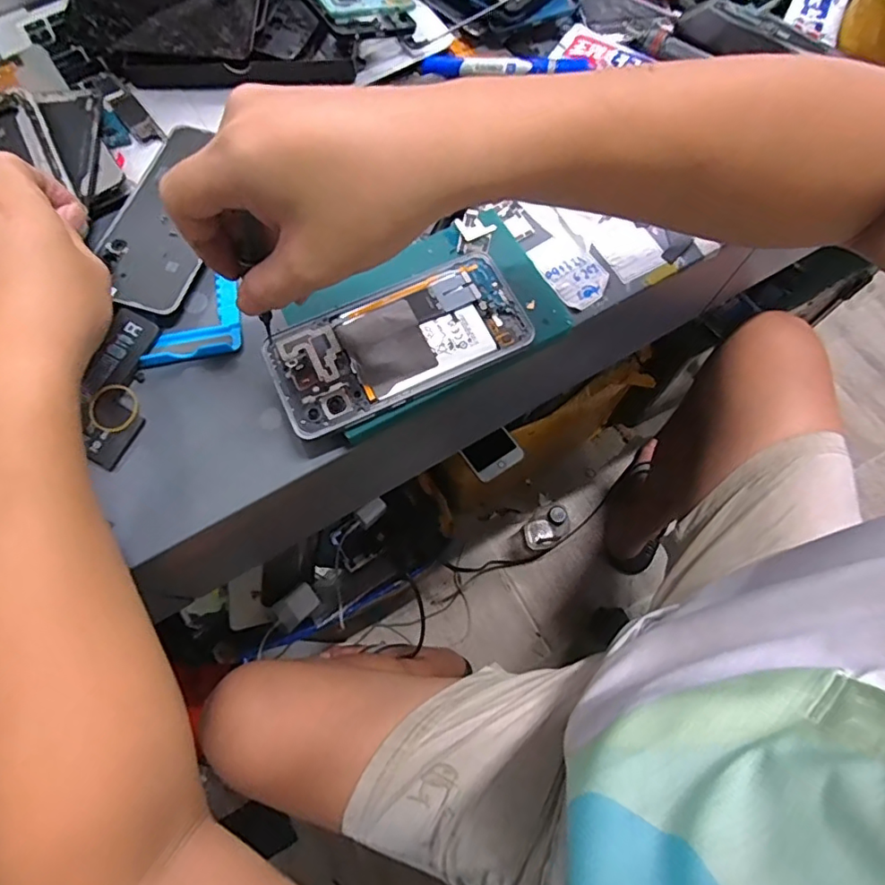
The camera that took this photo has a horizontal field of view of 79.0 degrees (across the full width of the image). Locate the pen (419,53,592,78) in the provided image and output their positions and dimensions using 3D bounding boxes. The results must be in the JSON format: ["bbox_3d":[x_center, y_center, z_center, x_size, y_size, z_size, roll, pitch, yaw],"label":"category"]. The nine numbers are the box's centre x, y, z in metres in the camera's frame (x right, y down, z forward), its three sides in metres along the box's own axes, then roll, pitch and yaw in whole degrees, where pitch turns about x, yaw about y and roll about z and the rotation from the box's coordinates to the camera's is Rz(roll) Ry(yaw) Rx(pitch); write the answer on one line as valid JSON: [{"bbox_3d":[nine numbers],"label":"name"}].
[{"bbox_3d":[0.048,-0.298,0.423,0.131,0.011,0.018,8,71,3],"label":"pen"}]

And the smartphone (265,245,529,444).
[{"bbox_3d":[-0.028,-0.065,0.341,0.161,0.007,0.083,-26,72,-8],"label":"smartphone"}]

